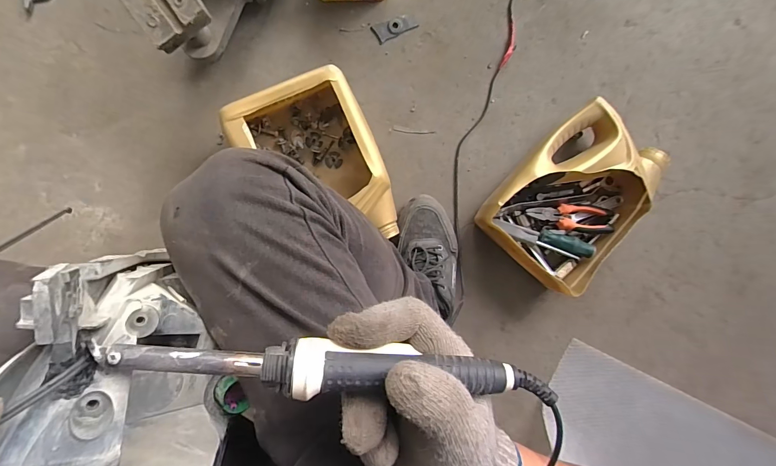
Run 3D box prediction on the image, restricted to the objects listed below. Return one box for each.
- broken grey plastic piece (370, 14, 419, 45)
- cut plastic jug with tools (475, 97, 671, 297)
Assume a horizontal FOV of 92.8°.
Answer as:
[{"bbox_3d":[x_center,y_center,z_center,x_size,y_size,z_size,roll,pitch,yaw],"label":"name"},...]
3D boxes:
[{"bbox_3d":[0.011,-0.368,0.659,0.074,0.004,0.033,-27,93,-2],"label":"broken grey plastic piece"},{"bbox_3d":[0.320,-0.058,0.643,0.216,0.094,0.289,43,89,-3],"label":"cut plastic jug with tools"}]

